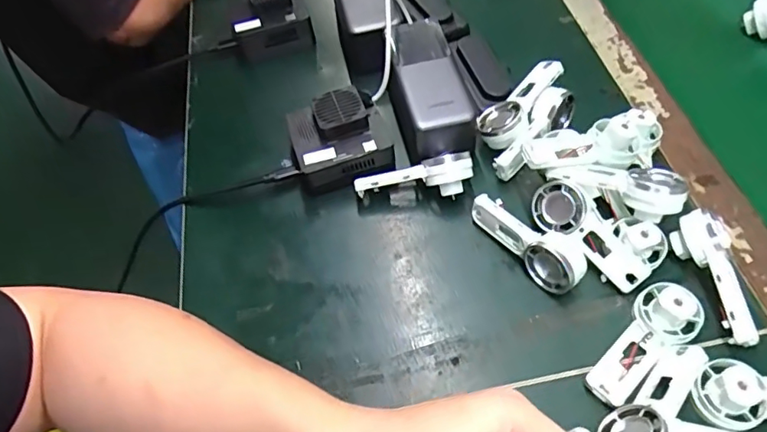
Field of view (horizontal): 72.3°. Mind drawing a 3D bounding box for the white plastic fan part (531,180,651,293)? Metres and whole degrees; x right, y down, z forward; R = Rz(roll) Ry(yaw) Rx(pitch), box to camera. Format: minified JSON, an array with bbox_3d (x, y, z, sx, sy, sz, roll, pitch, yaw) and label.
[{"bbox_3d":[0.150,0.012,0.381,0.093,0.023,0.038,45,101,20],"label":"white plastic fan part"}]

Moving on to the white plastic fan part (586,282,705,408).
[{"bbox_3d":[0.166,0.082,0.336,0.088,0.018,0.037,-45,62,-9],"label":"white plastic fan part"}]

